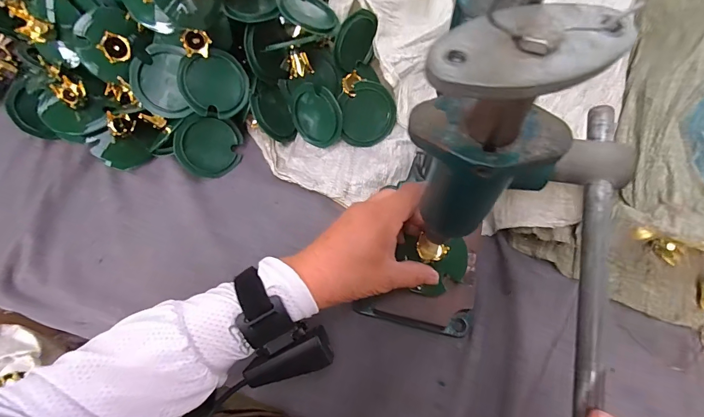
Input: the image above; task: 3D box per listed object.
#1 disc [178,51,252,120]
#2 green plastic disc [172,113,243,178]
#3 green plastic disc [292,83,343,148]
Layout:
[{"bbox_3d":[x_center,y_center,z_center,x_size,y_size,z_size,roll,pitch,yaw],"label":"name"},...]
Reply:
[{"bbox_3d":[-0.150,-0.137,0.403,0.073,0.007,0.068,-6,103,-30],"label":"disc"},{"bbox_3d":[-0.168,-0.072,0.427,0.074,0.071,0.009,-2,23,-29],"label":"green plastic disc"},{"bbox_3d":[-0.043,-0.110,0.436,0.071,0.070,0.010,25,31,28],"label":"green plastic disc"}]

